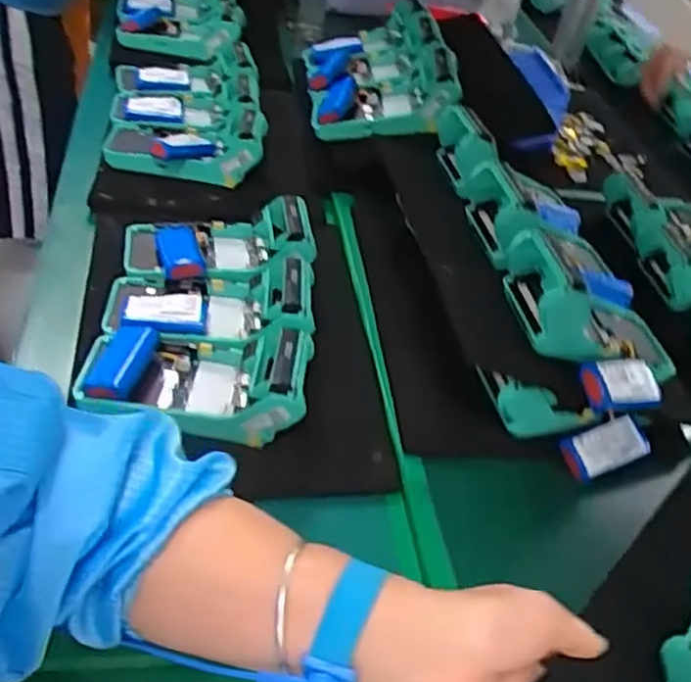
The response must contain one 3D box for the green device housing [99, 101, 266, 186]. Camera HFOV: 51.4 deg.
[{"bbox_3d":[-0.171,-0.213,0.766,0.163,0.052,0.076,4,44,-9],"label":"green device housing"}]

